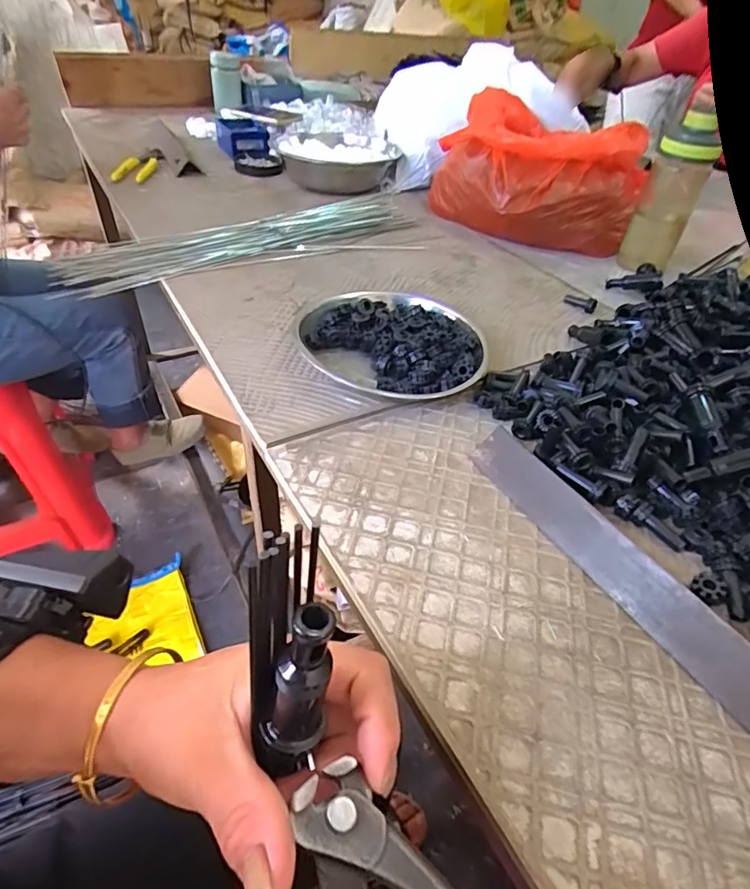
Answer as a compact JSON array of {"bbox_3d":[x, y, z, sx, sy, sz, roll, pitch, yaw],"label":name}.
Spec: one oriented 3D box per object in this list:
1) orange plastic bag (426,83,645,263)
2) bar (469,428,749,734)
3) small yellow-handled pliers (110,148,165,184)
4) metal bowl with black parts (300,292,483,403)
[{"bbox_3d":[0.248,-0.422,0.795,0.306,0.144,0.285,18,44,13],"label":"orange plastic bag"},{"bbox_3d":[0.174,0.095,0.319,0.008,0.039,0.313,29,15,-51],"label":"bar"},{"bbox_3d":[-0.389,-0.469,0.853,0.056,0.013,0.157,1,43,-4],"label":"small yellow-handled pliers"},{"bbox_3d":[0.028,-0.104,0.509,0.162,0.030,0.181,-30,54,-33],"label":"metal bowl with black parts"}]

